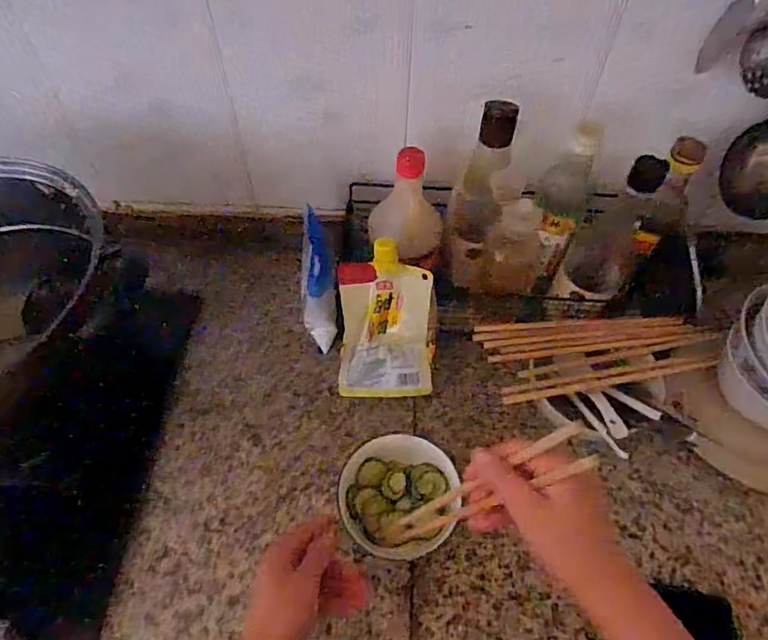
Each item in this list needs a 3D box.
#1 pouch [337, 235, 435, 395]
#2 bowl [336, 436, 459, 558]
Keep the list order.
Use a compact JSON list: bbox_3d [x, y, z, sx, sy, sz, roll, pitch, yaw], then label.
[{"bbox_3d":[0.001,0.001,0.584,0.099,0.178,0.045,-3,17,-3],"label":"pouch"},{"bbox_3d":[0.014,0.179,0.528,0.112,0.052,0.107,0,56,-1],"label":"bowl"}]

